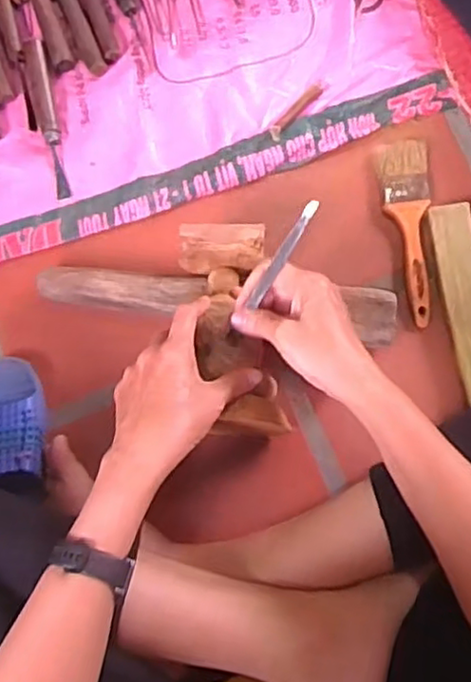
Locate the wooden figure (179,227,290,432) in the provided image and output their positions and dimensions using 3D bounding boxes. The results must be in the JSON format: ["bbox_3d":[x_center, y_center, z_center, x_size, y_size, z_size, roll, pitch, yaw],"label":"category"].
[{"bbox_3d":[0.001,-0.011,0.560,0.070,0.073,0.184,-11,81,1],"label":"wooden figure"}]

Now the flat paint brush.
[{"bbox_3d":[0.170,-0.107,0.631,0.048,0.010,0.181,-5,81,2],"label":"flat paint brush"}]

